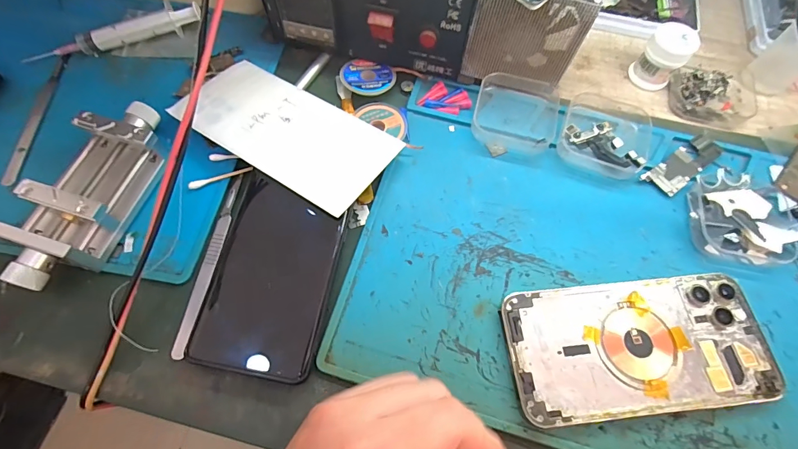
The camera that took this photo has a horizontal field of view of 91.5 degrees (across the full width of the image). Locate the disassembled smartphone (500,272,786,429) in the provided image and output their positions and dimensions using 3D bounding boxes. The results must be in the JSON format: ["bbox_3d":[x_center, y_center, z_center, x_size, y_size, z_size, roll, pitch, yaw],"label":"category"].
[{"bbox_3d":[0.147,0.075,0.243,0.156,0.010,0.077,-5,67,-4],"label":"disassembled smartphone"}]

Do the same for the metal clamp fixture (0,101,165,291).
[{"bbox_3d":[-0.206,-0.023,0.260,0.053,0.033,0.134,16,67,6],"label":"metal clamp fixture"}]

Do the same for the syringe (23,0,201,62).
[{"bbox_3d":[-0.238,-0.163,0.331,0.135,0.015,0.022,-18,69,-9],"label":"syringe"}]

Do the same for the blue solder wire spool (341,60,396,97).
[{"bbox_3d":[-0.026,-0.121,0.322,0.045,0.010,0.038,20,68,7],"label":"blue solder wire spool"}]

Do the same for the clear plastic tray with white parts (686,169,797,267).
[{"bbox_3d":[0.252,-0.004,0.273,0.084,0.015,0.063,8,67,2],"label":"clear plastic tray with white parts"}]

